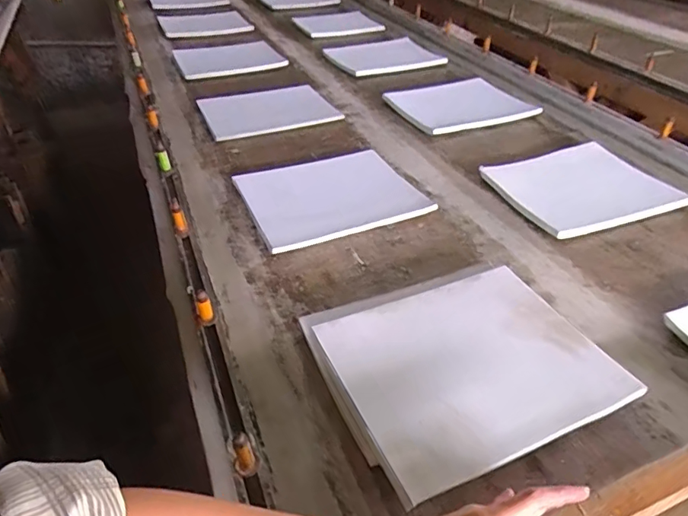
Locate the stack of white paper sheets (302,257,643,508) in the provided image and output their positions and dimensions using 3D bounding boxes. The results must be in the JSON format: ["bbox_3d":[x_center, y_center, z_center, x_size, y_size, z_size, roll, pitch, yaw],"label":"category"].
[{"bbox_3d":[0.125,0.109,0.545,0.277,0.016,0.241,-15,39,-17],"label":"stack of white paper sheets"}]

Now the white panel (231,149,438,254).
[{"bbox_3d":[-0.027,-0.108,0.843,0.270,0.020,0.236,-16,41,-19],"label":"white panel"}]

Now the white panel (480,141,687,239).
[{"bbox_3d":[0.395,-0.122,0.851,0.262,0.029,0.223,-14,41,-18],"label":"white panel"}]

